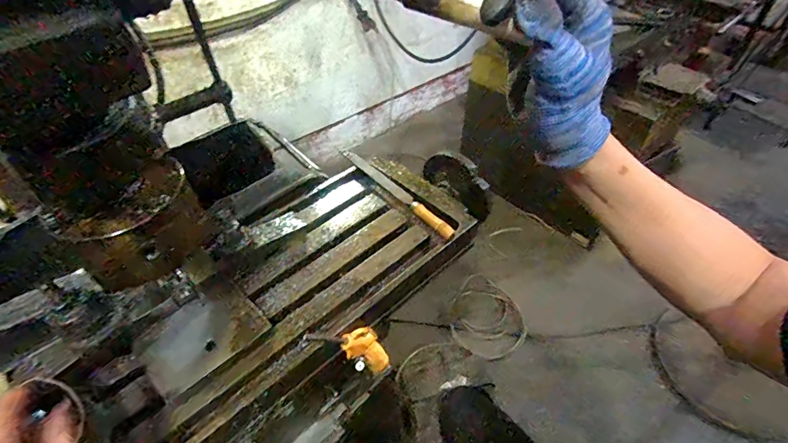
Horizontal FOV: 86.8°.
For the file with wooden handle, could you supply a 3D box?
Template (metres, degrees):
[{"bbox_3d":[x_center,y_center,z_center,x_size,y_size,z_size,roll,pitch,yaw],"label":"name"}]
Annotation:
[{"bbox_3d":[0.000,-0.055,0.688,0.022,0.028,0.276,-29,52,-26],"label":"file with wooden handle"}]

